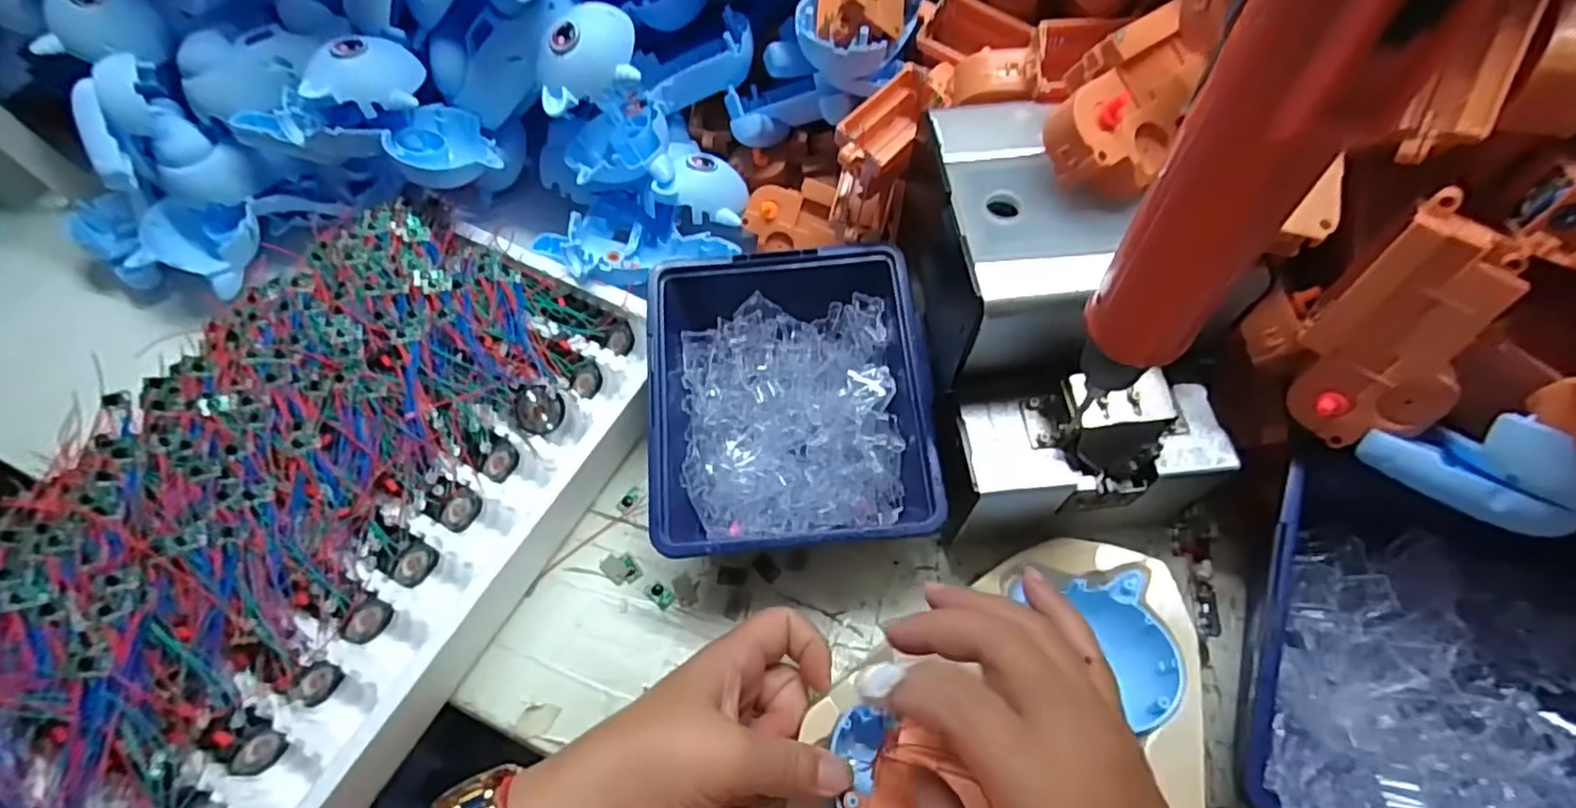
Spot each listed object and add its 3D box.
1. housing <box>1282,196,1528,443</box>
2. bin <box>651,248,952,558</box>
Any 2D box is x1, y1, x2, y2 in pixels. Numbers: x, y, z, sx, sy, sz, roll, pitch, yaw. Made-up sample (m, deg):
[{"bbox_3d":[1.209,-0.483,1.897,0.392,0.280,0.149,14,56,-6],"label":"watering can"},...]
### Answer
[{"bbox_3d":[0.241,-0.026,0.266,0.049,0.101,0.027,8,35,8],"label":"housing"},{"bbox_3d":[0.001,0.004,0.376,0.143,0.075,0.162,-5,60,1],"label":"bin"}]

